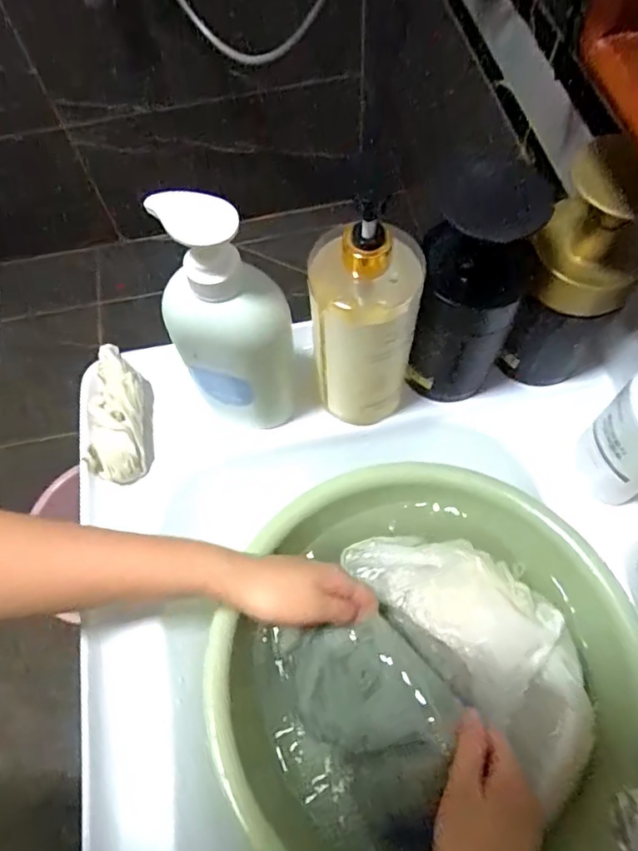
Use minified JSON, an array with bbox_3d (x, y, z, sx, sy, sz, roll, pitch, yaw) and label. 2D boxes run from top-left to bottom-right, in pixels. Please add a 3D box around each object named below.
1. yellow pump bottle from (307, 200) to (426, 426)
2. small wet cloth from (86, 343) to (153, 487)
[{"bbox_3d":[0.033,-0.065,0.420,0.072,0.210,0.061,-1,65,3],"label":"yellow pump bottle"},{"bbox_3d":[-0.174,-0.012,0.488,0.051,0.042,0.124,-6,65,1],"label":"small wet cloth"}]

